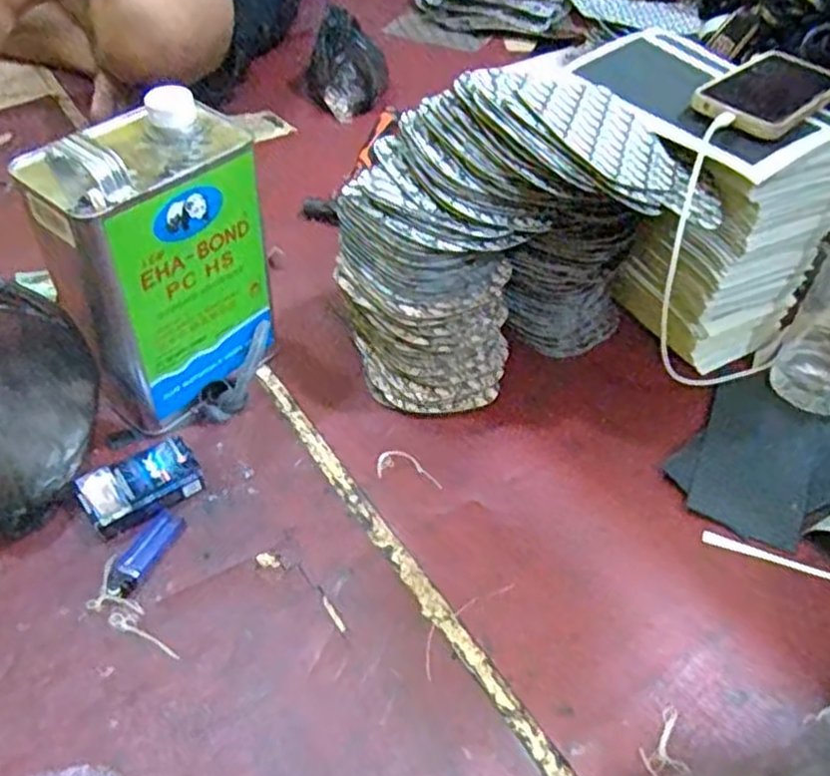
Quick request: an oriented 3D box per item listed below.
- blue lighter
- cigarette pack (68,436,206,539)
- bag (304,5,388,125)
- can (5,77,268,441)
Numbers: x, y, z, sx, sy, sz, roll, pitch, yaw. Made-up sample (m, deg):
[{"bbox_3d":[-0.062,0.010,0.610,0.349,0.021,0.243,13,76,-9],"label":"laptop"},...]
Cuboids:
[{"bbox_3d":[-0.217,0.132,0.608,0.025,0.013,0.082,20,49,15],"label":"blue lighter"},{"bbox_3d":[-0.234,0.083,0.647,0.095,0.024,0.060,-30,55,-26],"label":"cigarette pack"},{"bbox_3d":[-0.104,-0.477,1.136,0.114,0.133,0.114,-5,47,-7],"label":"bag"},{"bbox_3d":[-0.216,-0.101,0.661,0.097,0.255,0.155,34,54,26],"label":"can"}]

